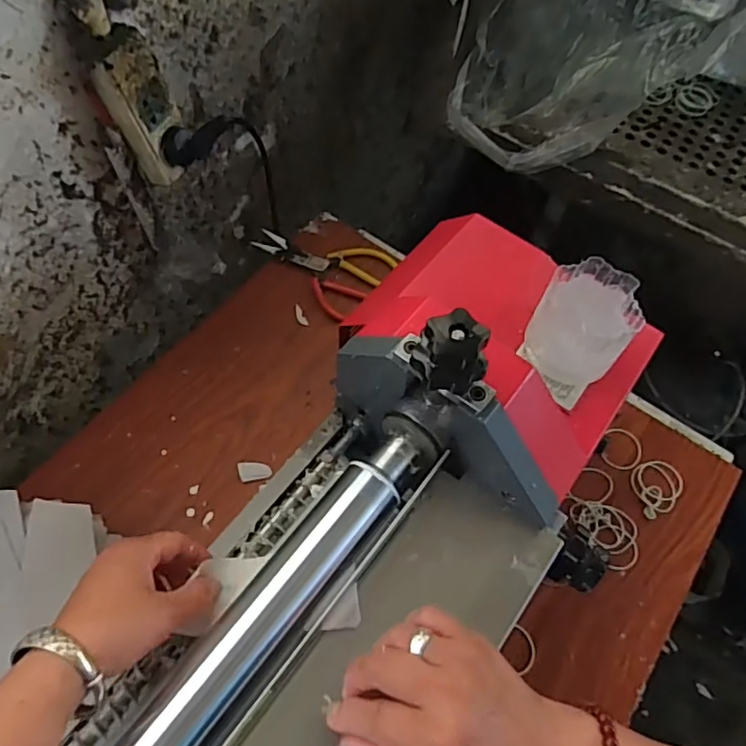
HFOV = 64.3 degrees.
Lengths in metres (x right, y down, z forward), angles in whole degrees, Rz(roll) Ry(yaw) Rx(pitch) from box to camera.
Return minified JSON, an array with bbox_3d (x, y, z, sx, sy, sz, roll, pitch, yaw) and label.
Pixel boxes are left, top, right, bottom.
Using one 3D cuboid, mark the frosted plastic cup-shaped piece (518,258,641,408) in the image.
[{"bbox_3d":[0.165,-0.037,0.475,0.086,0.076,0.075,-39,70,-22],"label":"frosted plastic cup-shaped piece"}]

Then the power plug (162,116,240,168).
[{"bbox_3d":[-0.169,-0.236,0.585,0.030,0.026,0.083,39,66,16],"label":"power plug"}]

